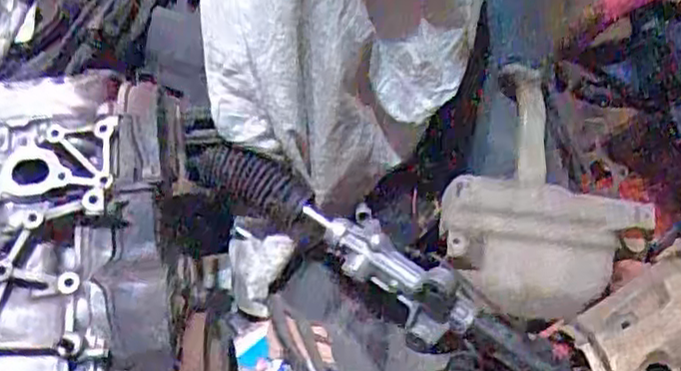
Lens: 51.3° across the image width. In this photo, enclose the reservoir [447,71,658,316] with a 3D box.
[{"bbox_3d":[0.306,0.009,1.014,0.295,0.329,0.166,1,26,2],"label":"reservoir"}]

